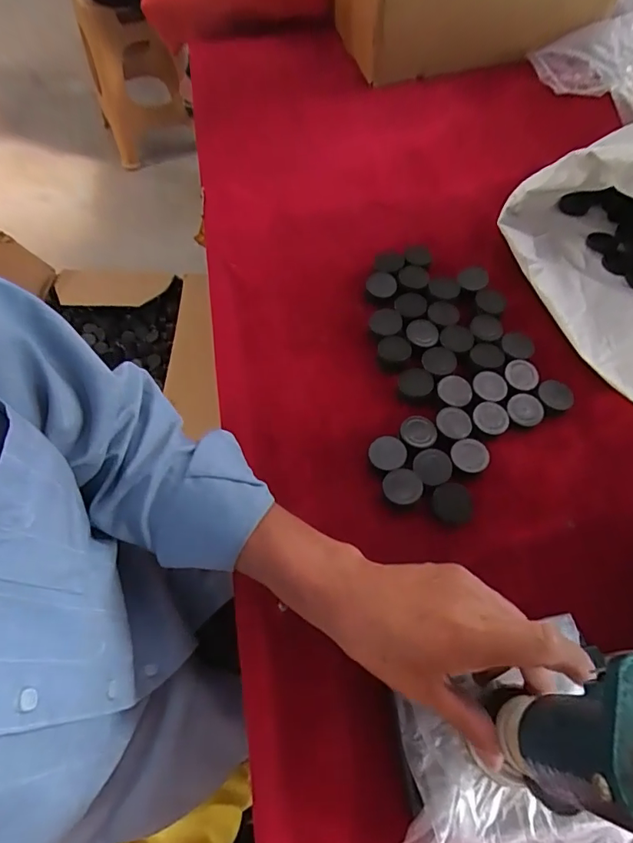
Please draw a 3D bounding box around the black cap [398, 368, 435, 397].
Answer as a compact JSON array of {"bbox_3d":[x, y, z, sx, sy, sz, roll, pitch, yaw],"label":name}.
[{"bbox_3d":[0.095,-0.037,0.465,0.032,0.011,0.032,0,61,1],"label":"black cap"}]

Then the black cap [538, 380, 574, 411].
[{"bbox_3d":[0.219,-0.025,0.444,0.031,0.004,0.028,15,62,9],"label":"black cap"}]

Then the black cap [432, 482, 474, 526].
[{"bbox_3d":[0.112,0.067,0.397,0.032,0.006,0.032,0,61,1],"label":"black cap"}]

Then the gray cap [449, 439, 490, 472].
[{"bbox_3d":[0.132,0.029,0.416,0.031,0.006,0.031,0,61,1],"label":"gray cap"}]

